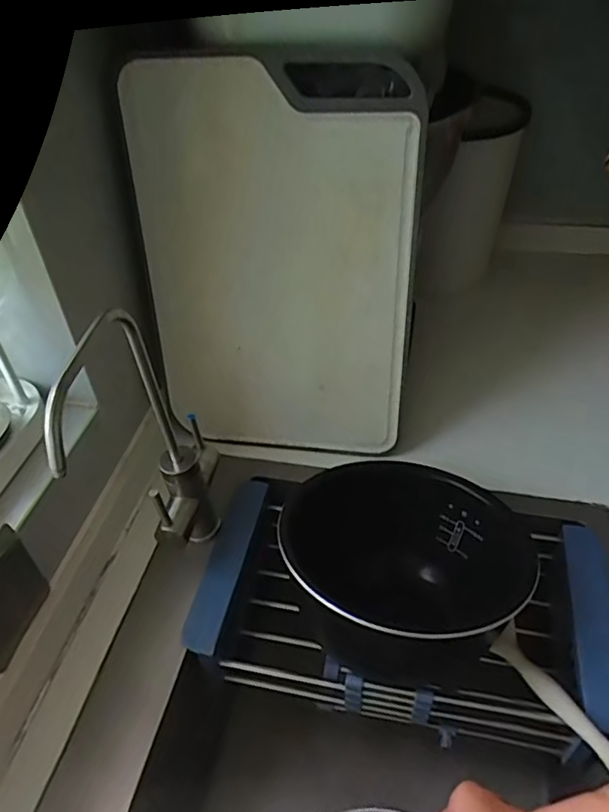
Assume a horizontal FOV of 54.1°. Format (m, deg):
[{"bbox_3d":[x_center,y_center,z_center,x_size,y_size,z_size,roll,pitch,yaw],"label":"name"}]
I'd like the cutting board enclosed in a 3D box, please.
[{"bbox_3d":[-0.030,-0.115,0.568,0.254,0.380,0.013,6,37,10],"label":"cutting board"}]

